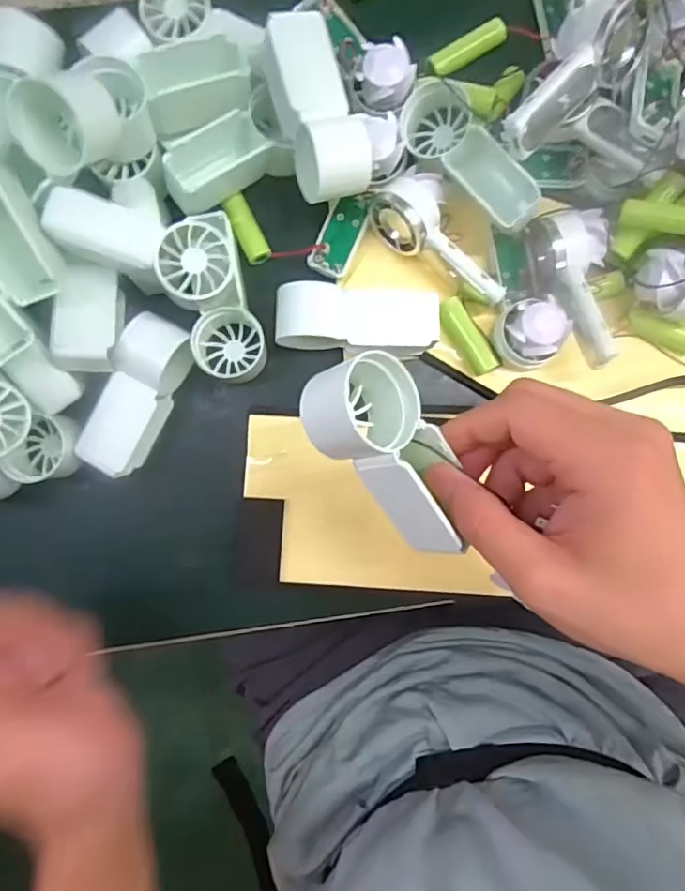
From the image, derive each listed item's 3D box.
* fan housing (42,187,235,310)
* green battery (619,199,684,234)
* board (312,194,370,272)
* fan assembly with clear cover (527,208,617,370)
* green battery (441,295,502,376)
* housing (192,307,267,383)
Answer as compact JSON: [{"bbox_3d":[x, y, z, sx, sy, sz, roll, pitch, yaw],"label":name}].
[{"bbox_3d":[-0.103,-0.104,0.299,0.092,0.044,0.038,21,88,-1],"label":"fan housing"},{"bbox_3d":[0.176,-0.122,0.300,0.050,0.012,0.010,23,87,29],"label":"green battery"},{"bbox_3d":[-0.001,-0.129,0.341,0.020,0.009,0.048,22,88,-1],"label":"board"},{"bbox_3d":[0.138,-0.090,0.324,0.034,0.038,0.090,-12,89,-2],"label":"fan assembly with clear cover"},{"bbox_3d":[0.076,-0.066,0.338,0.017,0.014,0.050,-31,90,-3],"label":"green battery"},{"bbox_3d":[-0.066,-0.060,0.332,0.040,0.030,0.039,34,87,-1],"label":"housing"}]

